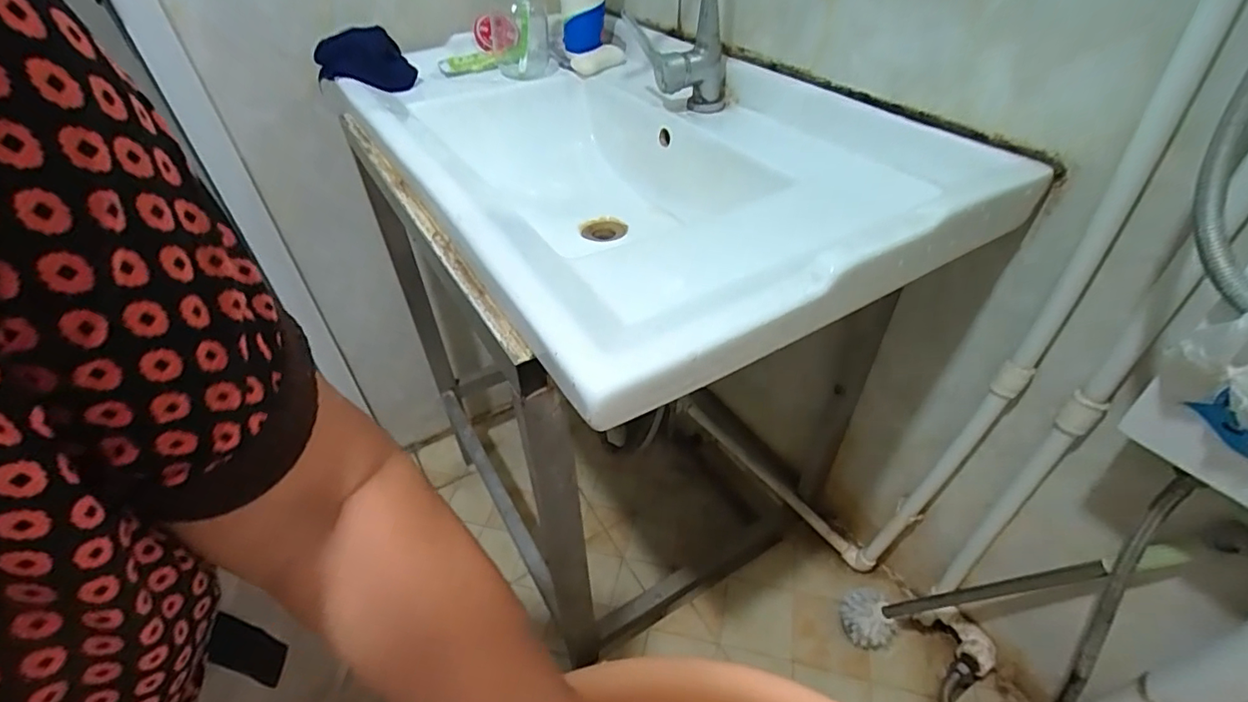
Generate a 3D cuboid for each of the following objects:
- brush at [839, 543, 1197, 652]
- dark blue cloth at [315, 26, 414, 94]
[{"bbox_3d":[0.421,0.283,0.638,0.081,0.422,0.074,30,49,-5],"label":"brush"},{"bbox_3d":[-0.345,-0.384,0.727,0.117,0.060,0.098,-20,45,-18],"label":"dark blue cloth"}]

